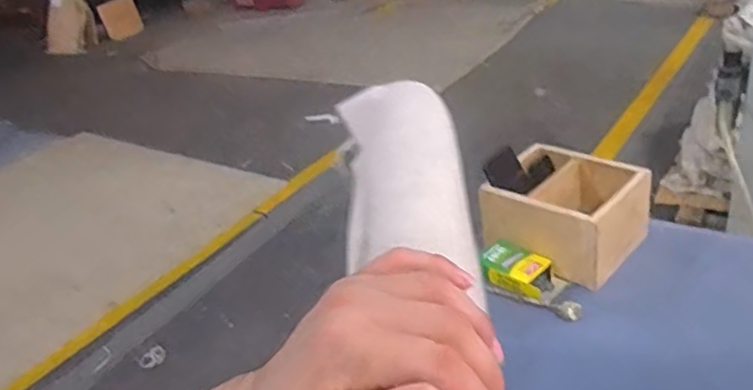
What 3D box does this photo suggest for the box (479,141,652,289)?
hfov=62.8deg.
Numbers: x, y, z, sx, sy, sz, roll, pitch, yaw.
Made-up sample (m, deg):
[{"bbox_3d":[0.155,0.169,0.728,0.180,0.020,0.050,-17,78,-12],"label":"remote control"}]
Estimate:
[{"bbox_3d":[0.328,0.013,1.074,0.205,0.116,0.242,-33,37,-33],"label":"box"}]

